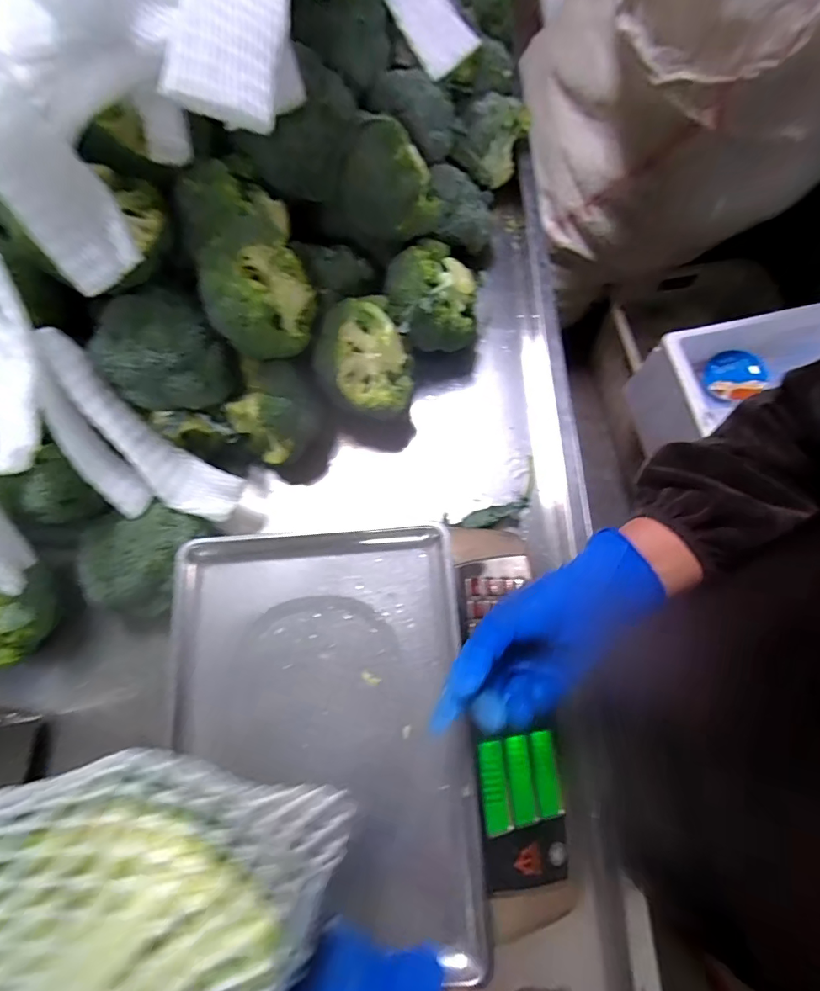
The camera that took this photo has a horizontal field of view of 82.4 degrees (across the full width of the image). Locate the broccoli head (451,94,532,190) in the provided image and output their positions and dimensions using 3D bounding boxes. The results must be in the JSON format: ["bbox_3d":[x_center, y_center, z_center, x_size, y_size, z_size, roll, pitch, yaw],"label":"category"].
[{"bbox_3d":[0.109,-0.475,0.631,0.088,0.081,0.102,13,73,5],"label":"broccoli head"}]

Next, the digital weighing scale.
[{"bbox_3d":[-0.044,0.196,0.416,0.301,0.086,0.328,-5,72,0],"label":"digital weighing scale"}]

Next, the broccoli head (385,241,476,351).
[{"bbox_3d":[0.026,-0.236,0.546,0.101,0.083,0.101,0,72,1],"label":"broccoli head"}]

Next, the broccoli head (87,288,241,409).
[{"bbox_3d":[-0.245,-0.138,0.461,0.099,0.082,0.105,0,72,1],"label":"broccoli head"}]

